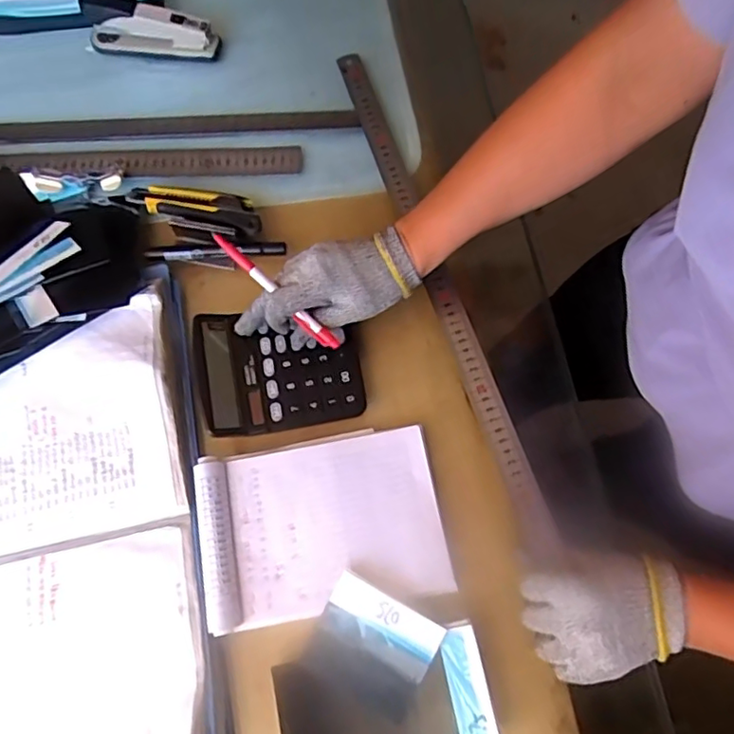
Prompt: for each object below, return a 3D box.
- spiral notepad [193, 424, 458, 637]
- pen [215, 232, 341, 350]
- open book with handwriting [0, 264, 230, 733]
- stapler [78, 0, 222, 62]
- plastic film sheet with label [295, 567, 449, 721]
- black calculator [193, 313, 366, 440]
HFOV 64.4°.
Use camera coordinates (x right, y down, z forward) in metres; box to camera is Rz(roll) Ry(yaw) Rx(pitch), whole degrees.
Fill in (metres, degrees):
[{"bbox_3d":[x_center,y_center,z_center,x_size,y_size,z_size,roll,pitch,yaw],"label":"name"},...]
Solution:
[{"bbox_3d":[-0.038,0.129,0.492,0.199,0.016,0.139,-10,68,-4],"label":"spiral notepad"},{"bbox_3d":[-0.078,-0.065,0.508,0.140,0.014,0.011,43,76,-8],"label":"pen"},{"bbox_3d":[-0.301,0.167,0.494,0.331,0.047,0.477,-12,73,-2],"label":"open book with handwriting"},{"bbox_3d":[-0.256,-0.396,0.682,0.150,0.066,0.024,10,73,5],"label":"stapler"},{"bbox_3d":[0.003,0.222,0.466,0.091,0.005,0.080,28,84,10],"label":"plastic film sheet with label"},{"bbox_3d":[-0.082,-0.001,0.529,0.144,0.027,0.114,-10,71,-2],"label":"black calculator"}]

